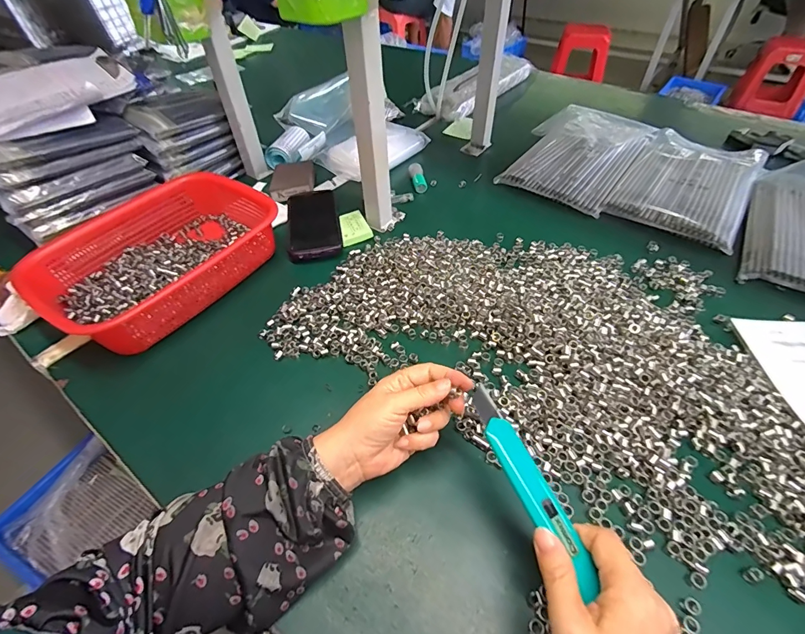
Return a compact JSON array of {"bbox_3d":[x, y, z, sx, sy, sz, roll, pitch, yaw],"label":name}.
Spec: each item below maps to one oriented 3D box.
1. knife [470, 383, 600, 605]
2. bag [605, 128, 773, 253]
[{"bbox_3d":[0.089,0.113,0.275,0.025,0.013,0.137,-21,64,-17],"label":"knife"},{"bbox_3d":[0.486,-0.230,0.668,0.179,0.030,0.312,29,54,26],"label":"bag"}]

